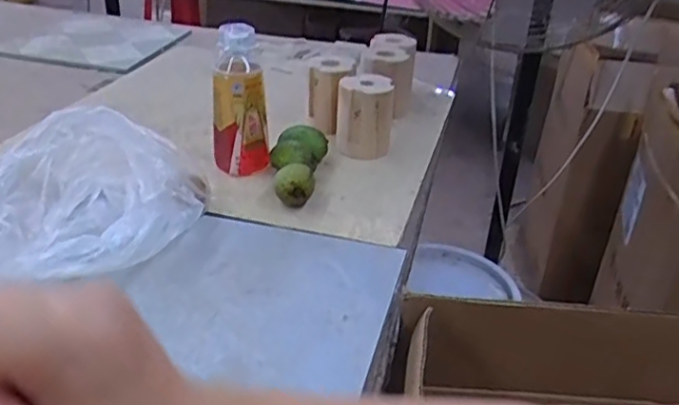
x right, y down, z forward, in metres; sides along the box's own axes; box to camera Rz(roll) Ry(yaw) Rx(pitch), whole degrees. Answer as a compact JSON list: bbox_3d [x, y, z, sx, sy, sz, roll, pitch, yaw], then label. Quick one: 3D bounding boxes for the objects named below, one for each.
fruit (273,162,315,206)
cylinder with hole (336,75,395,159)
[{"bbox_3d":[-0.057,-0.024,0.802,0.052,0.050,0.065,3,29,-4],"label":"fruit"},{"bbox_3d":[0.037,-0.131,0.940,0.083,0.106,0.081,6,29,2],"label":"cylinder with hole"}]

